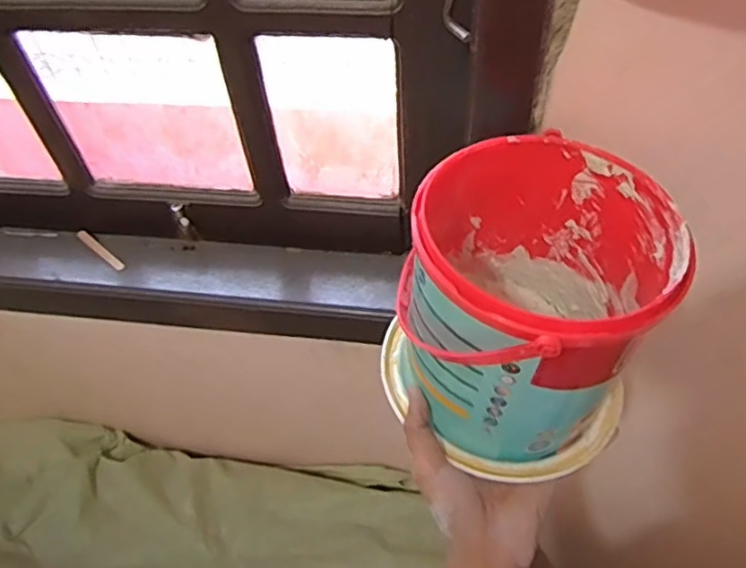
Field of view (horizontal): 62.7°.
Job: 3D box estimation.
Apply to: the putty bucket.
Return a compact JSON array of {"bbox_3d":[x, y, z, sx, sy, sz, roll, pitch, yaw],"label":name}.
[{"bbox_3d":[0.101,0.016,0.411,0.159,0.167,0.163,-2,51,3],"label":"putty bucket"}]

